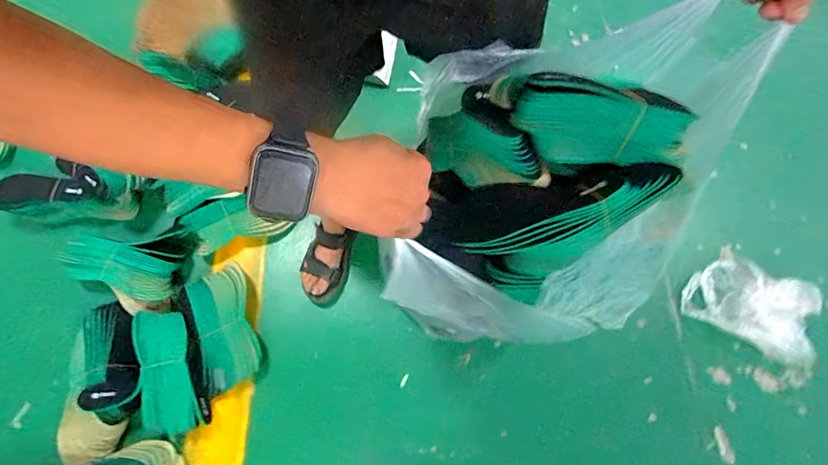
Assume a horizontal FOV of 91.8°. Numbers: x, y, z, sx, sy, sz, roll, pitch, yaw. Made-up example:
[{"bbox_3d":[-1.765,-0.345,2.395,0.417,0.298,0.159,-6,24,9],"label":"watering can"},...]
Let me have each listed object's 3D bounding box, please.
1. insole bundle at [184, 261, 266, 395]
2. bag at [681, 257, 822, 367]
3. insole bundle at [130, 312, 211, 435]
[{"bbox_3d":[-0.439,0.208,0.926,0.133,0.075,0.283,-22,74,-9],"label":"insole bundle"},{"bbox_3d":[0.804,0.167,0.962,0.263,0.096,0.214,28,61,27],"label":"bag"},{"bbox_3d":[-0.536,0.293,0.878,0.122,0.061,0.278,-19,73,-8],"label":"insole bundle"}]

